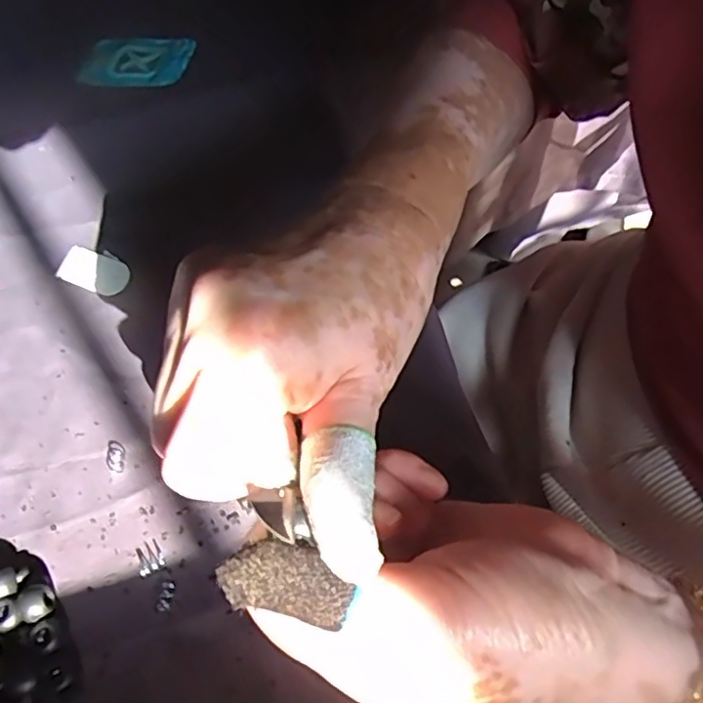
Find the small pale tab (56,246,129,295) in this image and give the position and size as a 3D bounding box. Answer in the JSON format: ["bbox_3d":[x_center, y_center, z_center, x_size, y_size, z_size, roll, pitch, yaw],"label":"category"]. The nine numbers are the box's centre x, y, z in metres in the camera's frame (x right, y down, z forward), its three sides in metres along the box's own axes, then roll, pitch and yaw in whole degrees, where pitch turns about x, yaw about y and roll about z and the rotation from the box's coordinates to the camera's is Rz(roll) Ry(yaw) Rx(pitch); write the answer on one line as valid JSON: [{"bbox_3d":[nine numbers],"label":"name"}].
[{"bbox_3d":[-0.160,-0.052,0.380,0.050,0.004,0.026,21,62,16],"label":"small pale tab"}]

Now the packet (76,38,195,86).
[{"bbox_3d":[-0.180,-0.242,0.507,0.090,0.006,0.063,5,59,7],"label":"packet"}]

